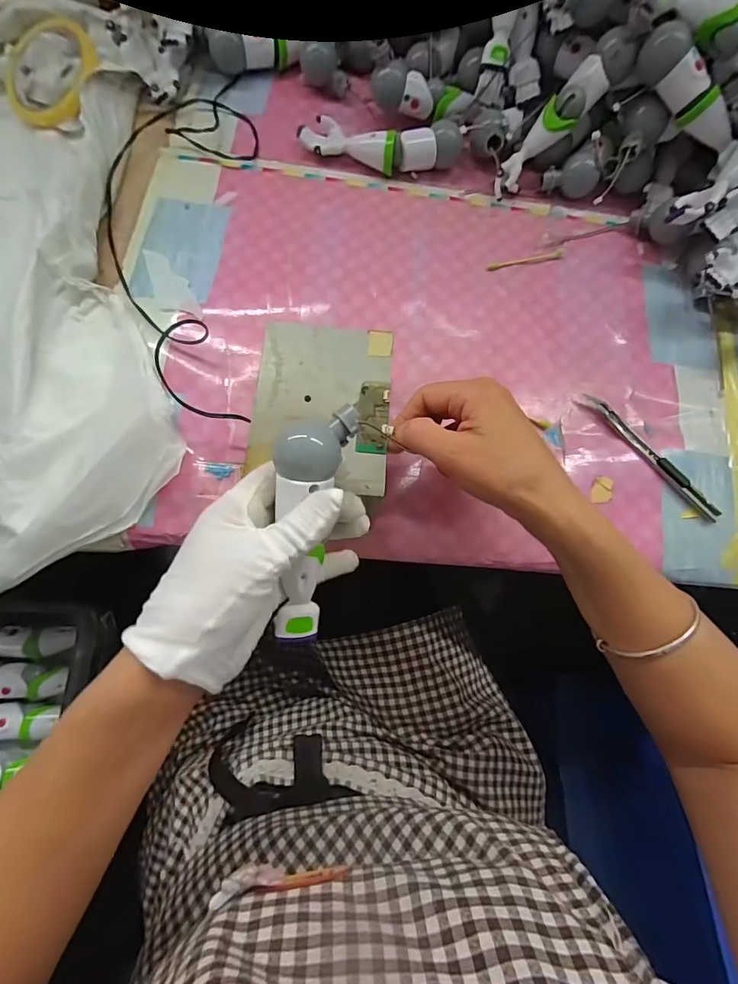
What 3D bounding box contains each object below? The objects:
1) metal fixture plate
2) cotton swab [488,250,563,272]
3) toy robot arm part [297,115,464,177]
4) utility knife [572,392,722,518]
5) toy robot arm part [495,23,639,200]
[{"bbox_3d":[-0.032,-0.060,0.299,0.090,0.010,0.118,4,74,-1],"label":"metal fixture plate"},{"bbox_3d":[0.144,-0.213,0.404,0.077,0.004,0.007,-15,75,-6],"label":"cotton swab"},{"bbox_3d":[0.011,-0.323,0.411,0.148,0.029,0.042,6,74,-1],"label":"toy robot arm part"},{"bbox_3d":[0.226,-0.030,0.356,0.012,0.009,0.139,-42,80,-12],"label":"utility knife"},{"bbox_3d":[0.168,-0.330,0.391,0.138,0.026,0.031,-42,80,26],"label":"toy robot arm part"}]

